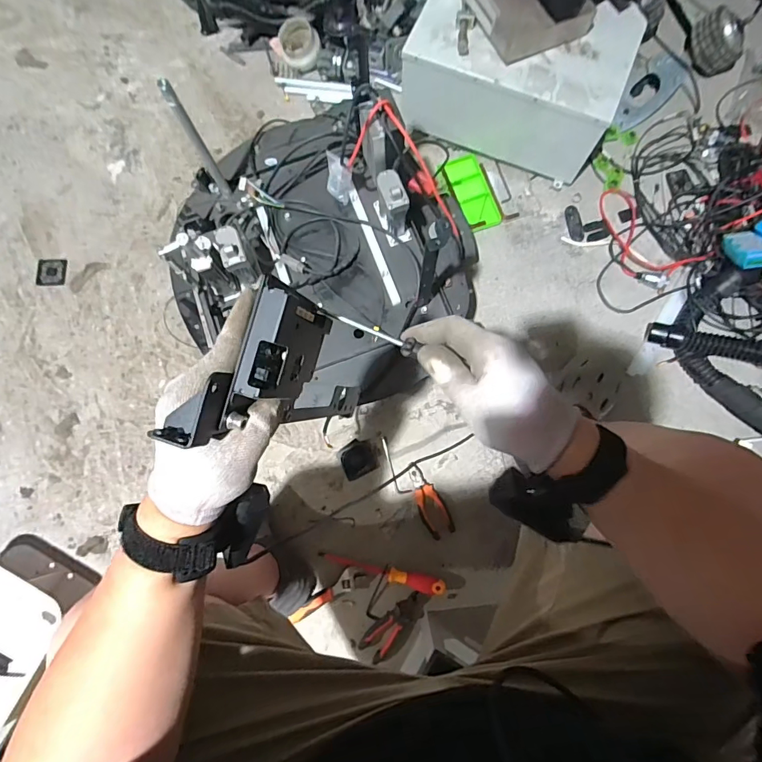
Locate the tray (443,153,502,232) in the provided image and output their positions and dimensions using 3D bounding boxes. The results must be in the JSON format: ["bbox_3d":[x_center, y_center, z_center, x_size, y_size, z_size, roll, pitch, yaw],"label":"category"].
[{"bbox_3d":[0.215,-0.444,1.021,0.079,0.016,0.184,-20,78,-3],"label":"tray"}]

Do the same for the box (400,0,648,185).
[{"bbox_3d":[0.285,-0.662,0.940,0.421,0.181,0.251,23,79,6],"label":"box"}]

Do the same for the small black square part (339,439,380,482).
[{"bbox_3d":[-0.046,0.162,0.912,0.074,0.011,0.073,-23,78,-4],"label":"small black square part"}]

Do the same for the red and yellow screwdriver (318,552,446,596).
[{"bbox_3d":[0.001,0.372,0.854,0.248,0.038,0.029,15,78,4],"label":"red and yellow screwdriver"}]

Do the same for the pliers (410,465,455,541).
[{"bbox_3d":[0.096,0.245,0.888,0.055,0.010,0.149,-29,79,-5],"label":"pliers"}]

